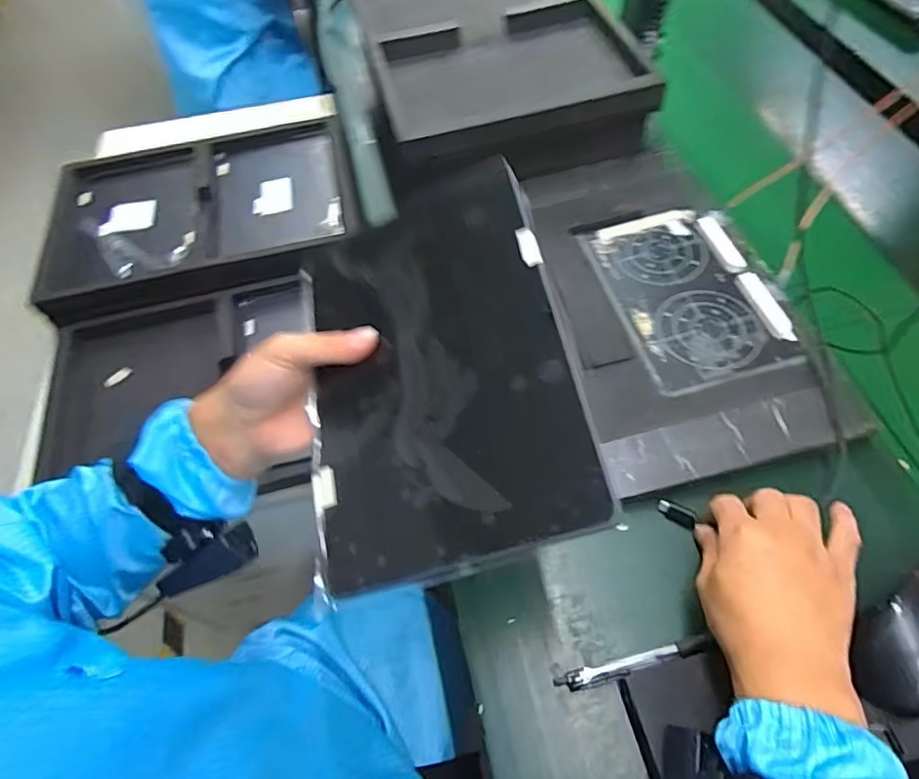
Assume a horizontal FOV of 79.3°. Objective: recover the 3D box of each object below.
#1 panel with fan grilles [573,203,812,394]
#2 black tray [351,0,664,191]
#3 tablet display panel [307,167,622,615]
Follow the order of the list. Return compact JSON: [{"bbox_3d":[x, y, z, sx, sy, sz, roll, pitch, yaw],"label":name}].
[{"bbox_3d":[0.223,-0.099,0.539,0.147,0.013,0.206,-15,59,-5],"label":"panel with fan grilles"},{"bbox_3d":[0.035,-0.447,0.732,0.302,0.086,0.429,-13,57,-4],"label":"black tray"},{"bbox_3d":[-0.020,-0.019,0.345,0.167,0.008,0.252,-20,61,16],"label":"tablet display panel"}]

